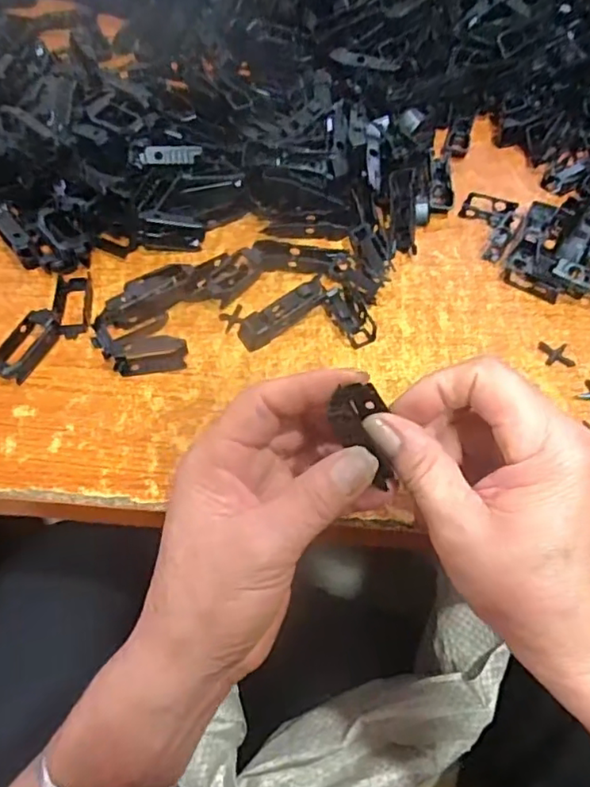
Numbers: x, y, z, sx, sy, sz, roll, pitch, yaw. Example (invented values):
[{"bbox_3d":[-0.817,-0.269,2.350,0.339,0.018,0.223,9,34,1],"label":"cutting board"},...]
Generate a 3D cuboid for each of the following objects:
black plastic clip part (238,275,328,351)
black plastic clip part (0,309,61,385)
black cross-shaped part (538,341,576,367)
[{"bbox_3d":[-0.008,-0.053,0.375,0.063,0.010,0.020,-35,62,0],"label":"black plastic clip part"},{"bbox_3d":[-0.169,-0.032,0.367,0.022,0.015,0.053,22,60,14],"label":"black plastic clip part"},{"bbox_3d":[0.165,-0.025,0.367,0.020,0.004,0.017,3,57,3],"label":"black cross-shaped part"}]

